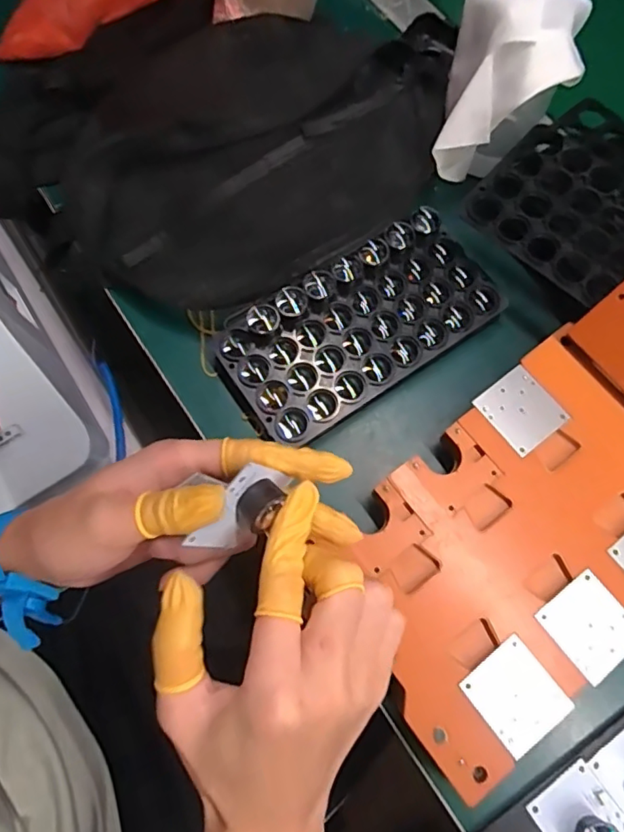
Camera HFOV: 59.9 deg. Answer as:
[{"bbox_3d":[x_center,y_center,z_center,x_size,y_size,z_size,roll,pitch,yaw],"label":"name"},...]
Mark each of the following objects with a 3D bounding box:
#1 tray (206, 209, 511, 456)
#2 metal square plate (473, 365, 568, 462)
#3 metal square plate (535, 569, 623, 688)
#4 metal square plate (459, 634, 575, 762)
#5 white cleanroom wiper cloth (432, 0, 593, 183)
[{"bbox_3d":[0.032,-0.065,0.387,0.195,0.033,0.103,-31,75,-8],"label":"tray"},{"bbox_3d":[0.137,-0.003,0.355,0.043,0.004,0.048,-37,76,-10],"label":"metal square plate"},{"bbox_3d":[0.163,0.122,0.314,0.045,0.004,0.047,-36,76,-10],"label":"metal square plate"},{"bbox_3d":[0.116,0.158,0.306,0.044,0.004,0.049,-36,78,-10],"label":"metal square plate"},{"bbox_3d":[0.139,-0.228,0.388,0.085,0.106,0.092,12,74,4],"label":"white cleanroom wiper cloth"}]

